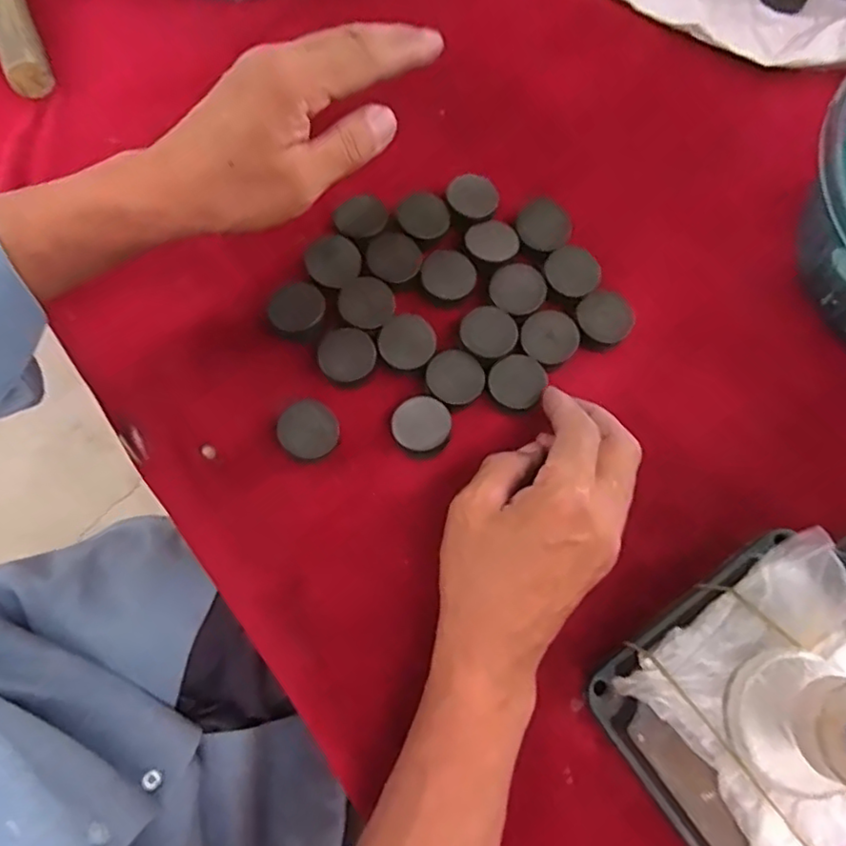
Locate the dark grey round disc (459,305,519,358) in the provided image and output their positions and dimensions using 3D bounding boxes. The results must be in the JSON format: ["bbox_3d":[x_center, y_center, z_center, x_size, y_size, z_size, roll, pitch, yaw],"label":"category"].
[{"bbox_3d":[0.039,-0.053,0.364,0.031,0.004,0.031,0,72,0],"label":"dark grey round disc"}]

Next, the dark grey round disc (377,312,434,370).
[{"bbox_3d":[-0.009,-0.047,0.365,0.032,0.004,0.033,0,72,0],"label":"dark grey round disc"}]

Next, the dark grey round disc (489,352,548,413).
[{"bbox_3d":[0.054,-0.024,0.358,0.032,0.005,0.030,0,72,0],"label":"dark grey round disc"}]

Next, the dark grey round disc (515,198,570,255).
[{"bbox_3d":[0.074,-0.120,0.382,0.029,0.014,0.035,-19,73,-6],"label":"dark grey round disc"}]

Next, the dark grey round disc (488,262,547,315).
[{"bbox_3d":[0.057,-0.081,0.373,0.033,0.004,0.035,0,72,0],"label":"dark grey round disc"}]

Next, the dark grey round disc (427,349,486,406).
[{"bbox_3d":[0.019,-0.026,0.356,0.031,0.004,0.032,-38,76,-11],"label":"dark grey round disc"}]

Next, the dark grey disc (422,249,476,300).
[{"bbox_3d":[0.016,-0.092,0.382,0.032,0.004,0.033,0,72,0],"label":"dark grey disc"}]

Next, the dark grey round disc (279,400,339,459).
[{"bbox_3d":[-0.064,0.005,0.351,0.032,0.013,0.033,0,72,0],"label":"dark grey round disc"}]

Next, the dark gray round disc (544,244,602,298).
[{"bbox_3d":[0.090,-0.091,0.373,0.028,0.007,0.031,-32,75,-9],"label":"dark gray round disc"}]

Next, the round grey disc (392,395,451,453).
[{"bbox_3d":[-0.001,0.001,0.351,0.032,0.012,0.031,0,72,0],"label":"round grey disc"}]

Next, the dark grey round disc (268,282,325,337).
[{"bbox_3d":[-0.074,-0.066,0.371,0.033,0.014,0.032,0,72,0],"label":"dark grey round disc"}]

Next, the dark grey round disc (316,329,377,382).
[{"bbox_3d":[-0.044,-0.039,0.363,0.032,0.007,0.031,0,72,0],"label":"dark grey round disc"}]

